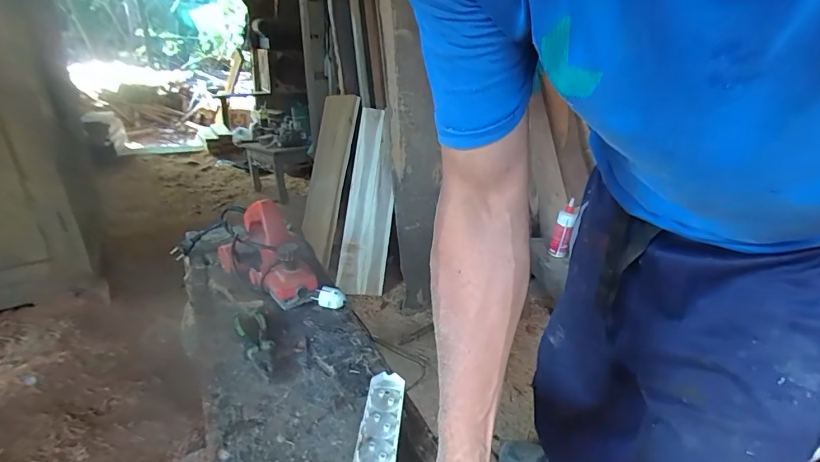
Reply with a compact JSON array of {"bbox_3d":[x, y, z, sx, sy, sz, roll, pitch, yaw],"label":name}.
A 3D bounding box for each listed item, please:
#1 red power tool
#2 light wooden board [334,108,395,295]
[{"bbox_3d":[-0.277,0.033,0.804,0.219,0.139,0.105,20,28,33],"label":"red power tool"},{"bbox_3d":[-0.149,-0.104,1.606,0.179,0.691,0.039,8,5,-8],"label":"light wooden board"}]

